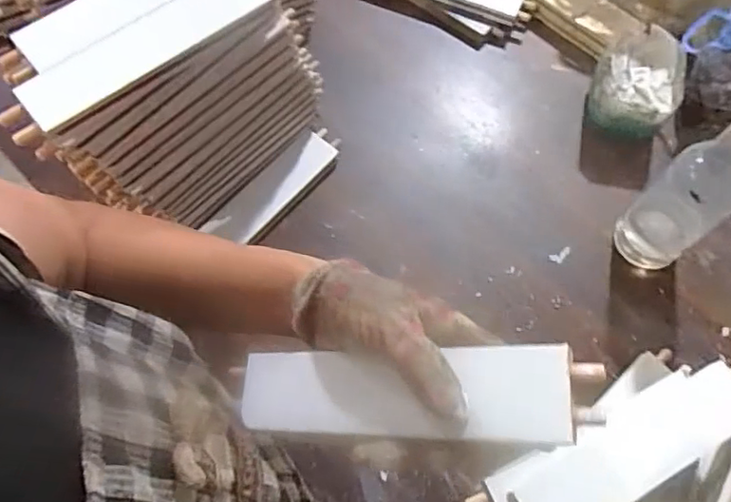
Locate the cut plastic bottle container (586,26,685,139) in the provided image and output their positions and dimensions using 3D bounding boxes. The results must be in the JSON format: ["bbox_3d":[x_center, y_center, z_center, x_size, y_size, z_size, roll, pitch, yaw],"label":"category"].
[{"bbox_3d":[0.293,-0.178,0.637,0.083,0.065,0.109,19,67,7],"label":"cut plastic bottle container"}]

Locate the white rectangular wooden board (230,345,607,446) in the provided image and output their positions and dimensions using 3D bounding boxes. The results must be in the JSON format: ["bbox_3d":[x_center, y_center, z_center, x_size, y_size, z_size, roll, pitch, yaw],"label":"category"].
[{"bbox_3d":[0.016,0.077,0.311,0.202,0.009,0.046,-7,63,26],"label":"white rectangular wooden board"}]

